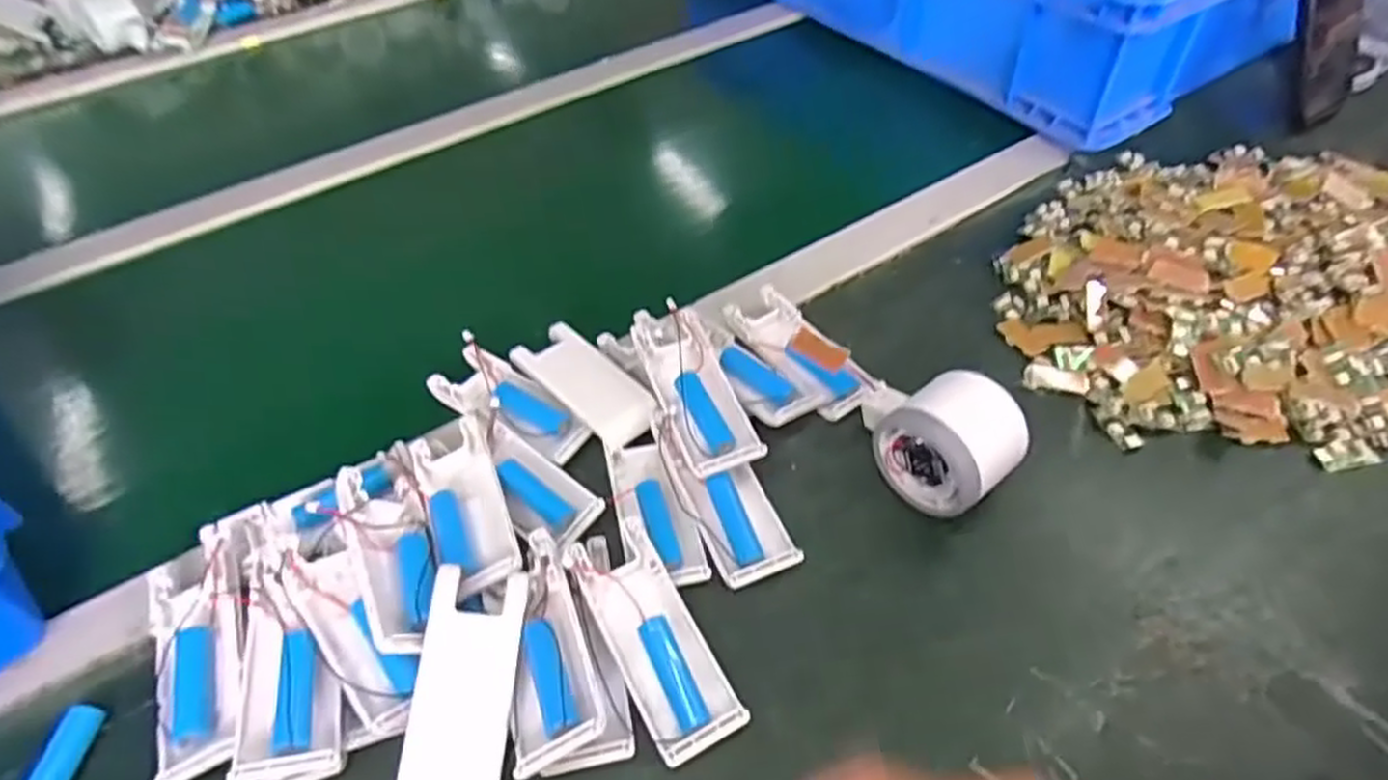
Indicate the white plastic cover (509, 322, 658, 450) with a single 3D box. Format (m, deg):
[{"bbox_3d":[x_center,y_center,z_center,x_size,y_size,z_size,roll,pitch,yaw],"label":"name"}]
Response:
[{"bbox_3d":[-0.063,-0.006,0.450,0.040,0.007,0.101,-36,56,-26],"label":"white plastic cover"}]

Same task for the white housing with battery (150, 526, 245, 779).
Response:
[{"bbox_3d":[-0.228,0.117,0.355,0.038,0.017,0.117,-20,50,-14],"label":"white housing with battery"}]

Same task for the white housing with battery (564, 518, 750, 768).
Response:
[{"bbox_3d":[-0.017,0.109,0.345,0.041,0.019,0.102,-24,51,-17],"label":"white housing with battery"}]

